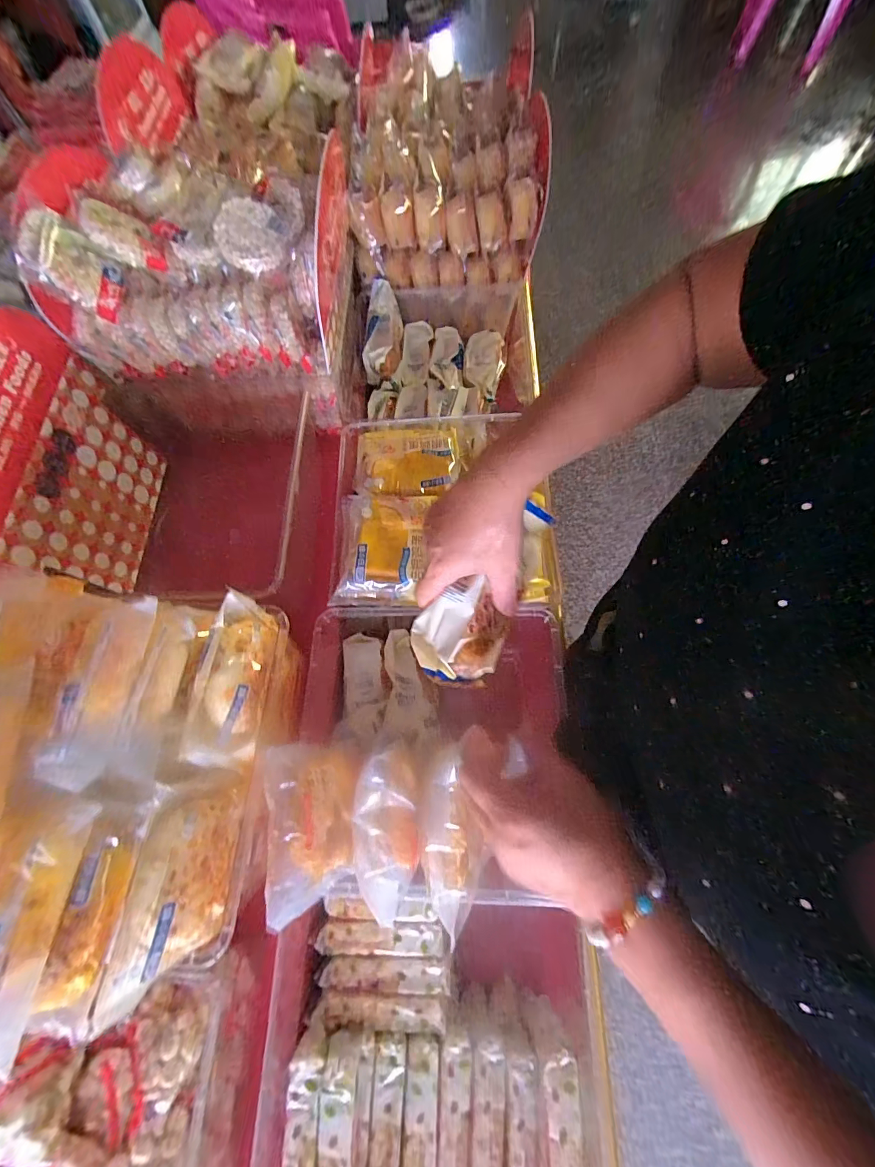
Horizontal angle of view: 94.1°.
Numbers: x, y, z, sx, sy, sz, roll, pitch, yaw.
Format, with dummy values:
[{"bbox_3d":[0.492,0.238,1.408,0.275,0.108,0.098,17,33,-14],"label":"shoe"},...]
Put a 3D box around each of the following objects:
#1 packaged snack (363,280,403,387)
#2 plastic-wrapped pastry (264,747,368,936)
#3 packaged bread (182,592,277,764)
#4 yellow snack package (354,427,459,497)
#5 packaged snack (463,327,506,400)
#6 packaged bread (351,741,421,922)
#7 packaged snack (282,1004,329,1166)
[{"bbox_3d":[-0.098,-0.449,0.734,0.059,0.079,0.188,2,69,3],"label":"packaged snack"},{"bbox_3d":[-0.124,0.234,0.406,0.045,0.096,0.139,-20,72,41],"label":"plastic-wrapped pastry"},{"bbox_3d":[-0.173,0.081,0.355,0.039,0.072,0.134,2,69,3],"label":"packaged bread"},{"bbox_3d":[-0.042,-0.180,0.599,0.146,0.029,0.127,-5,69,0],"label":"yellow snack package"},{"bbox_3d":[0.087,-0.423,0.789,0.078,0.048,0.165,13,70,7],"label":"packaged snack"},{"bbox_3d":[-0.047,0.234,0.386,0.058,0.060,0.156,1,69,3],"label":"packaged bread"},{"bbox_3d":[-0.125,0.520,0.387,0.033,0.044,0.149,0,69,2],"label":"packaged snack"}]

